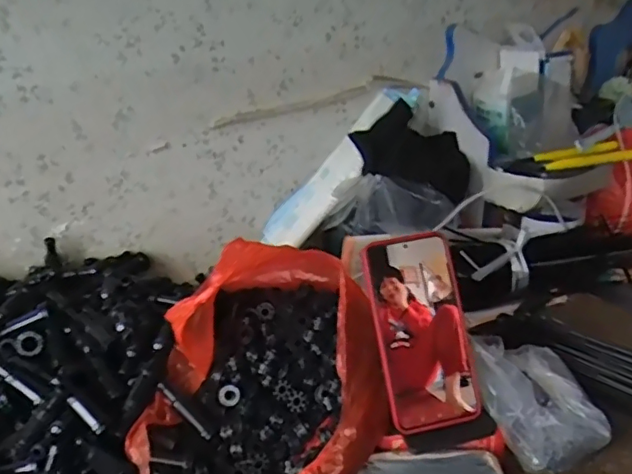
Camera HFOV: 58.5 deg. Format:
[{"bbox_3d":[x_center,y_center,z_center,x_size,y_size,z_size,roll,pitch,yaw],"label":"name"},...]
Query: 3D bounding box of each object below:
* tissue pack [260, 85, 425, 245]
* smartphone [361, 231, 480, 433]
[{"bbox_3d":[0.033,-0.105,0.822,0.317,0.035,0.072,-52,43,-10],"label":"tissue pack"},{"bbox_3d":[0.090,0.080,0.483,0.077,0.160,0.008,-11,-5,-9],"label":"smartphone"}]

